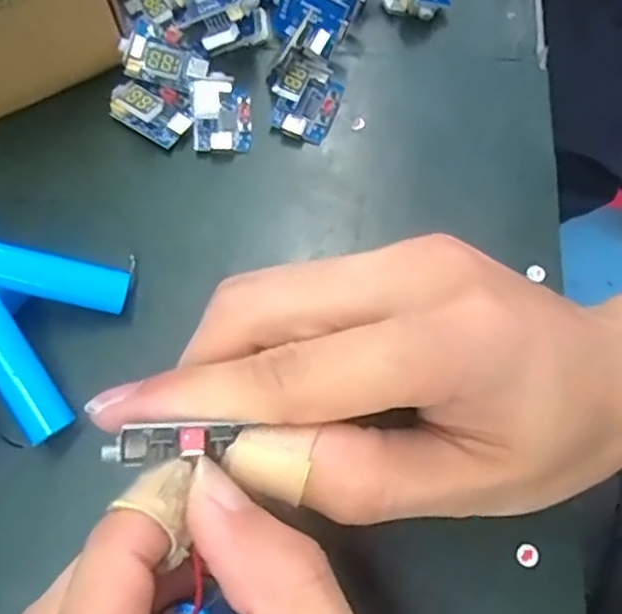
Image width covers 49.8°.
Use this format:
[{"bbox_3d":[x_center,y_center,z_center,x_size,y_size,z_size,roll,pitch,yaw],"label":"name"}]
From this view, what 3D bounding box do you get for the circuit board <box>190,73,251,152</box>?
[{"bbox_3d":[-0.034,-0.074,0.257,0.021,0.007,0.033,-3,68,0],"label":"circuit board"}]

